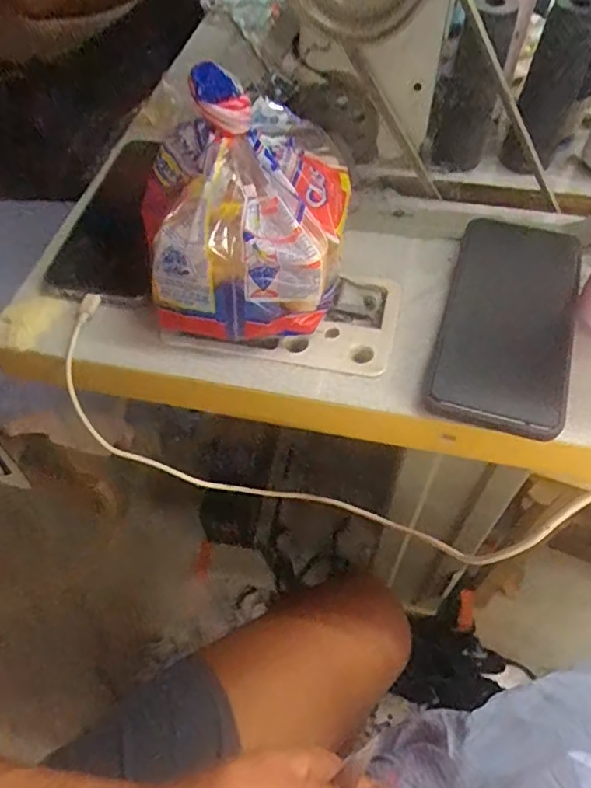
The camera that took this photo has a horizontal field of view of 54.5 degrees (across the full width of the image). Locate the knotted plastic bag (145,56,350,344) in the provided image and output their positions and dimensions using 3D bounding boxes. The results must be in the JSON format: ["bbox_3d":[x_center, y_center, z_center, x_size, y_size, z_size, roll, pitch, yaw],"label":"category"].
[{"bbox_3d":[-0.030,-0.110,0.343,0.124,0.115,0.107,0,56,1],"label":"knotted plastic bag"}]

